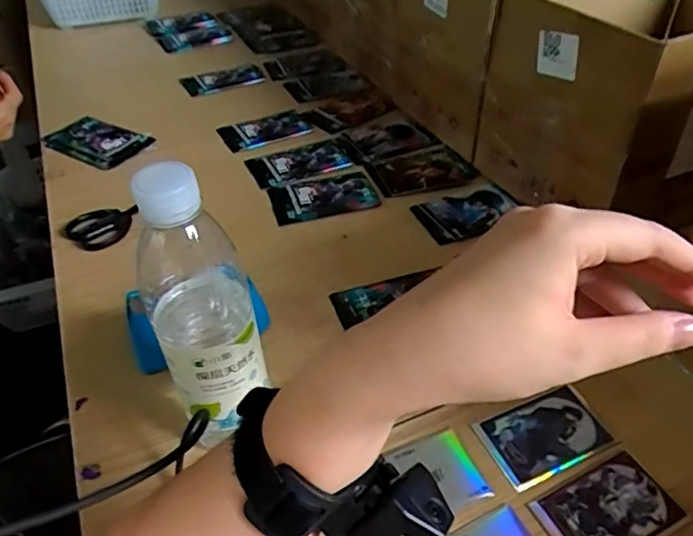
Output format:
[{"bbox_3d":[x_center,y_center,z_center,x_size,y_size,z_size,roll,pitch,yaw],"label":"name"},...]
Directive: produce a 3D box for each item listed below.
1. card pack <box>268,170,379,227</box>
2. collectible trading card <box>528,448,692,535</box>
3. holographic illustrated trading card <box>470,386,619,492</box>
[{"bbox_3d":[-0.027,-0.085,0.662,0.119,0.008,0.073,-11,43,-12],"label":"card pack"},{"bbox_3d":[0.179,0.165,0.387,0.092,0.004,0.059,-19,45,-19],"label":"collectible trading card"},{"bbox_3d":[0.151,0.125,0.432,0.095,0.004,0.058,-17,45,-18],"label":"holographic illustrated trading card"}]

